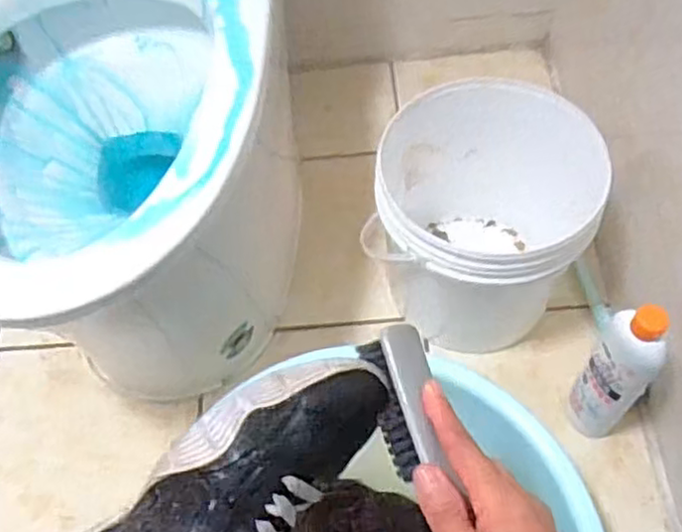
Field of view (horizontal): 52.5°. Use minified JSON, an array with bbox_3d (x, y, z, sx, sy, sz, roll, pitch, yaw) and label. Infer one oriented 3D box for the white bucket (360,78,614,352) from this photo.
[{"bbox_3d":[0.165,-0.047,0.858,0.252,0.276,0.236,-2,59,3],"label":"white bucket"}]

